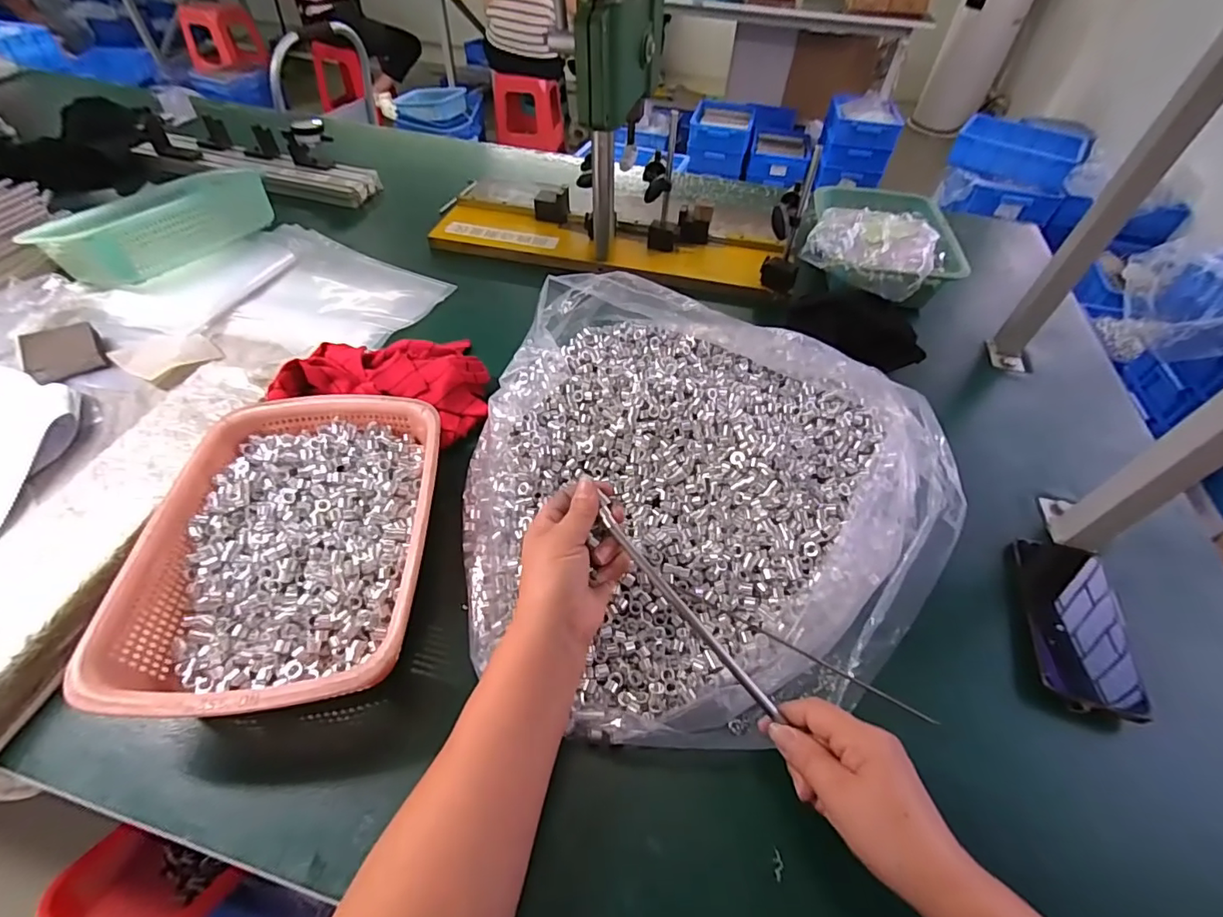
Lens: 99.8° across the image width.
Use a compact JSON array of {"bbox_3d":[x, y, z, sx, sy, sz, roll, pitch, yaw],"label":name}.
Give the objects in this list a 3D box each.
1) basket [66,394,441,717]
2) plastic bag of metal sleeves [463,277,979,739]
[{"bbox_3d":[-0.270,0.067,0.451,0.213,0.063,0.296,-2,50,-5],"label":"basket"},{"bbox_3d":[0.083,-0.001,0.479,0.437,0.146,0.447,1,50,-2],"label":"plastic bag of metal sleeves"}]

